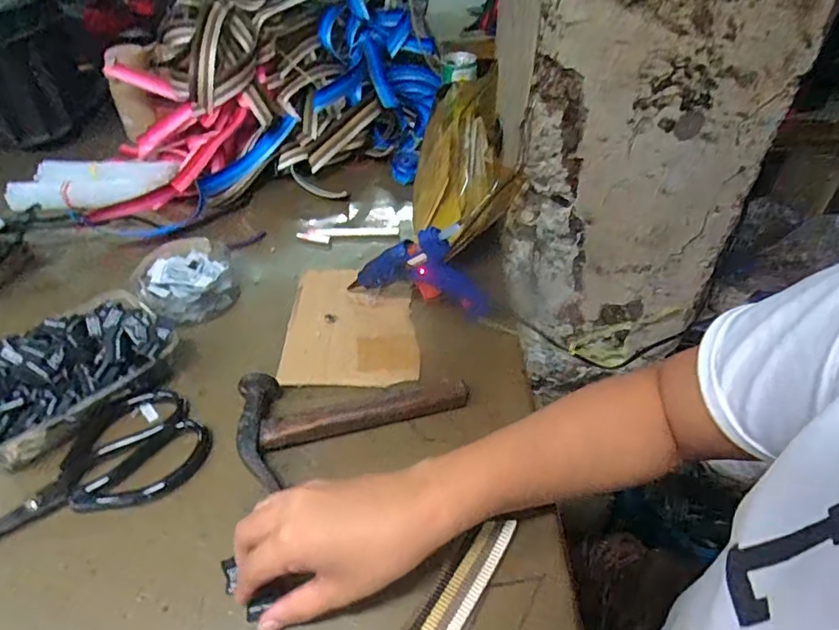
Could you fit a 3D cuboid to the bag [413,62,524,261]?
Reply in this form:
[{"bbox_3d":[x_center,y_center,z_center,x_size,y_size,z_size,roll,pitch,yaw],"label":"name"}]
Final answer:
[{"bbox_3d":[0.050,-0.195,0.620,0.093,0.088,0.284,1,42,2],"label":"bag"}]

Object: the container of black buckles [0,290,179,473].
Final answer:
[{"bbox_3d":[-0.301,0.049,0.446,0.124,0.049,0.168,29,50,29],"label":"container of black buckles"}]

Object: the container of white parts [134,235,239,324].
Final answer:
[{"bbox_3d":[-0.242,-0.036,0.552,0.094,0.038,0.103,-21,46,-21],"label":"container of white parts"}]

